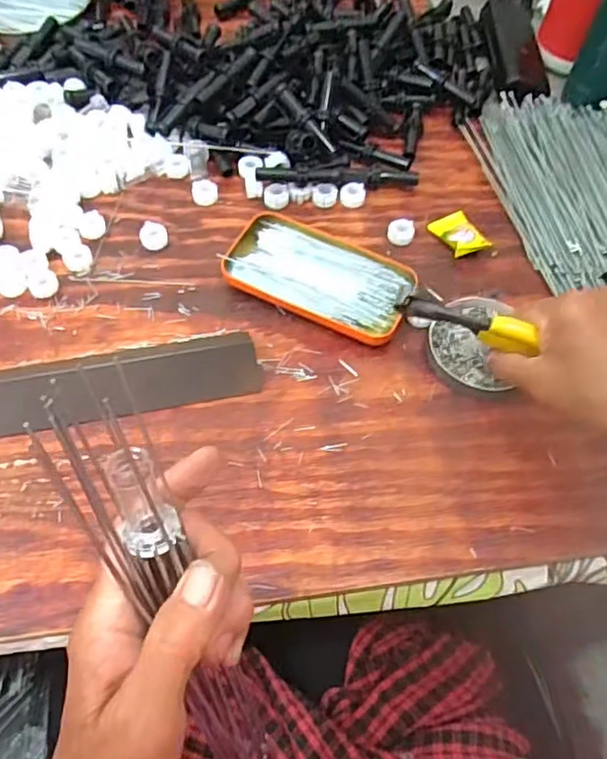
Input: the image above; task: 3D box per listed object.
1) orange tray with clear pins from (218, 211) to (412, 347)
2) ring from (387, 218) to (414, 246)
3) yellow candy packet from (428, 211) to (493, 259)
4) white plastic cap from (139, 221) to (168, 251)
[{"bbox_3d":[0.012,-0.081,0.492,0.142,0.017,0.076,24,63,9],"label":"orange tray with clear pins"},{"bbox_3d":[0.082,-0.125,0.522,0.022,0.012,0.020,2,62,-3],"label":"ring"},{"bbox_3d":[0.132,-0.123,0.523,0.028,0.020,0.049,-21,66,-14],"label":"yellow candy packet"},{"bbox_3d":[-0.124,-0.119,0.512,0.022,0.013,0.023,2,62,-3],"label":"white plastic cap"}]

